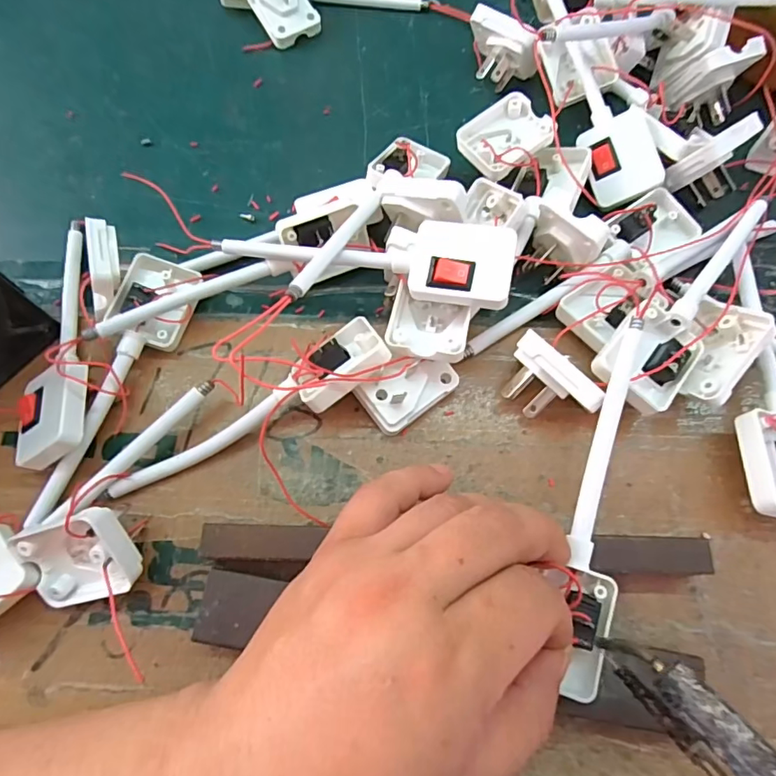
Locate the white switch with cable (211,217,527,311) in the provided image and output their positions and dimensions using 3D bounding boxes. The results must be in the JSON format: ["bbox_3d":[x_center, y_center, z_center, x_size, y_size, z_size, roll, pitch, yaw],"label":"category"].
[{"bbox_3d":[-0.014,-0.066,0.253,0.150,0.015,0.040,8,68,19],"label":"white switch with cable"}]

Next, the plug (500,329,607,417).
[{"bbox_3d":[0.075,0.000,0.243,0.024,0.037,0.045,-36,71,-12],"label":"plug"}]

